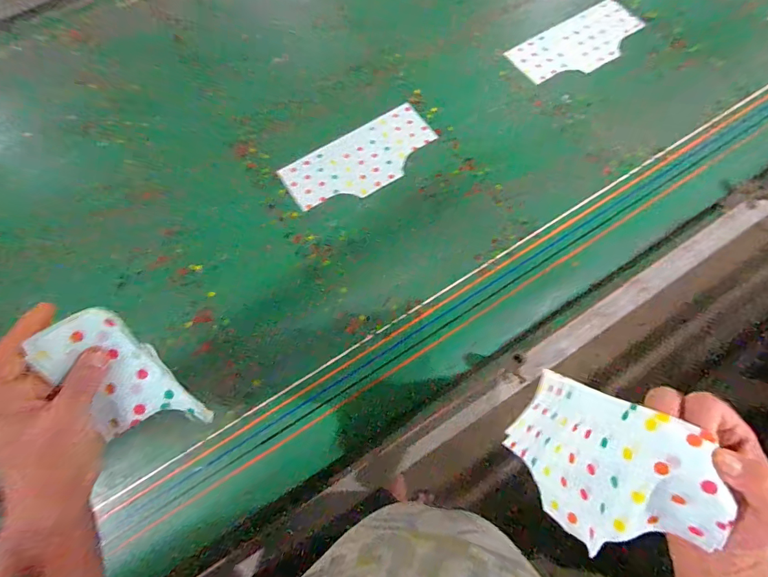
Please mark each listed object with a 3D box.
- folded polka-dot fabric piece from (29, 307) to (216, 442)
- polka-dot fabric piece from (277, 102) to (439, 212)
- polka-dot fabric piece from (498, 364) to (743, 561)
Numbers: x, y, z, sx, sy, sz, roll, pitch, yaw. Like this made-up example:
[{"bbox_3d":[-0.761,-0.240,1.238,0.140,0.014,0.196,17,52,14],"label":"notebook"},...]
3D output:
[{"bbox_3d":[-0.241,0.090,0.379,0.160,0.047,0.072,46,76,-16],"label":"folded polka-dot fabric piece"},{"bbox_3d":[-0.040,-0.239,0.743,0.285,0.011,0.141,-30,66,-8],"label":"polka-dot fabric piece"},{"bbox_3d":[0.199,0.165,0.402,0.116,0.261,0.098,-36,88,-10],"label":"polka-dot fabric piece"}]

